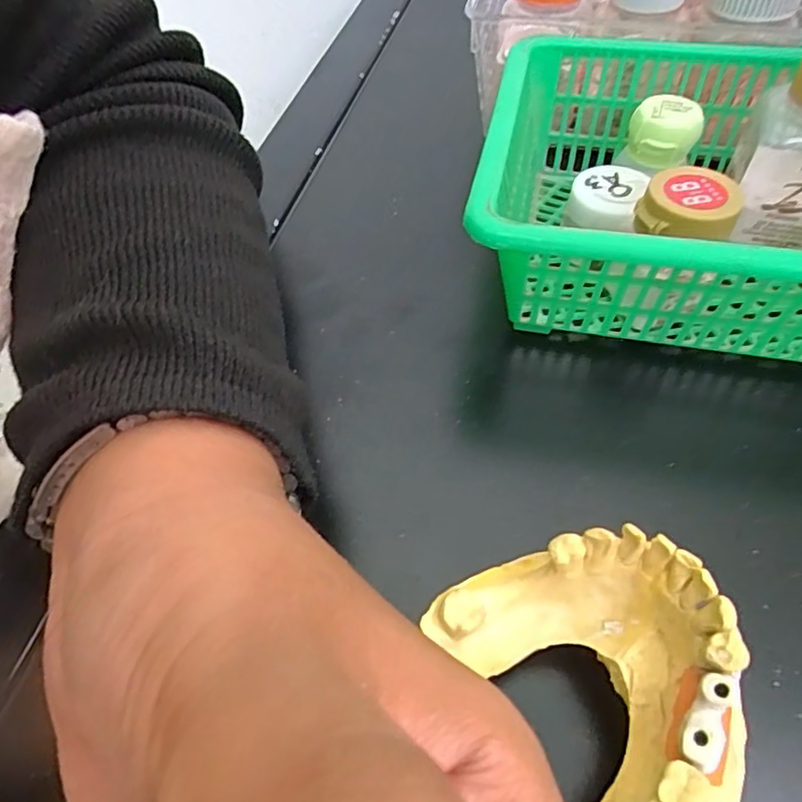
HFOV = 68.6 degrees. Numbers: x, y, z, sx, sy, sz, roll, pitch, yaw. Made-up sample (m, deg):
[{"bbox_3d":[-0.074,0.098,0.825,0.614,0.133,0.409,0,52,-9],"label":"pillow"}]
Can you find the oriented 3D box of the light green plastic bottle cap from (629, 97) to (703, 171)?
[{"bbox_3d":[0.100,-0.102,0.224,0.025,0.017,0.022,18,59,17],"label":"light green plastic bottle cap"}]

